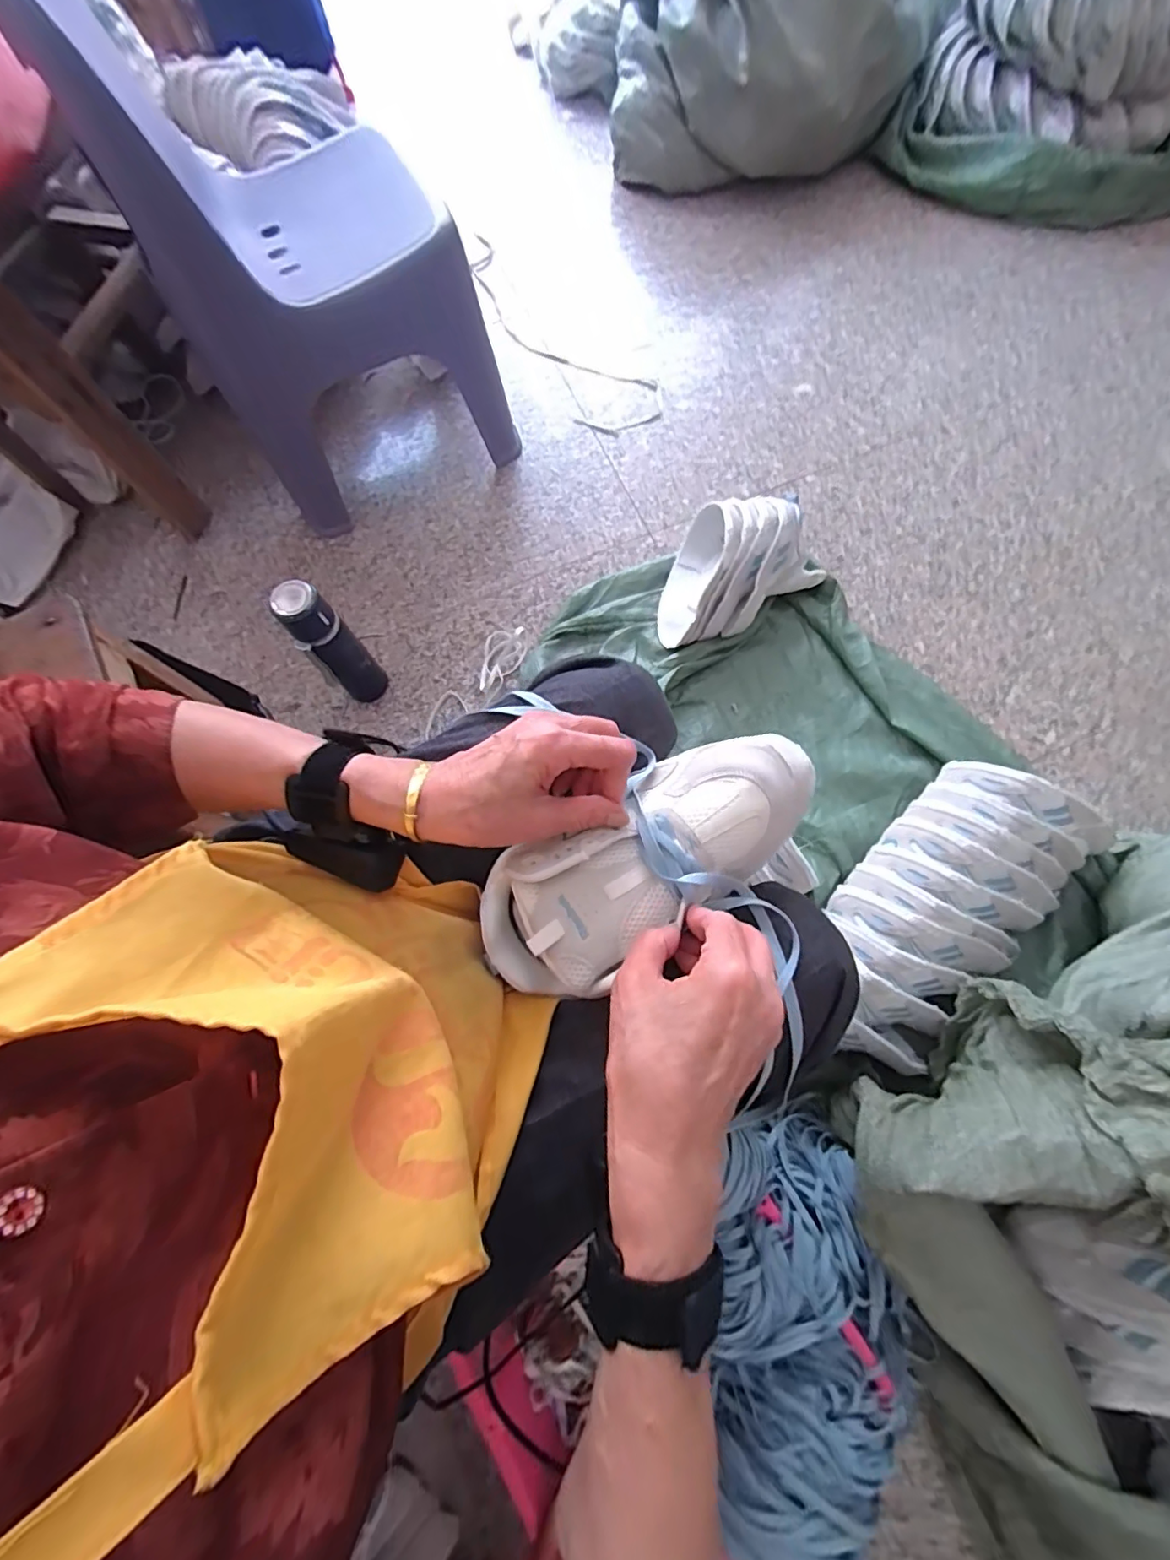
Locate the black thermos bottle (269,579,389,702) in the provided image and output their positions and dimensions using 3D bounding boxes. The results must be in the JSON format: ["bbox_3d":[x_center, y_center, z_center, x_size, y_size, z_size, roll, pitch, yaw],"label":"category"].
[{"bbox_3d":[-0.350,-0.177,0.791,0.068,0.254,0.059,-42,77,-9],"label":"black thermos bottle"}]

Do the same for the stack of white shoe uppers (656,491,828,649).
[{"bbox_3d":[0.250,-0.318,0.880,0.240,0.149,0.218,12,75,5],"label":"stack of white shoe uppers"}]

